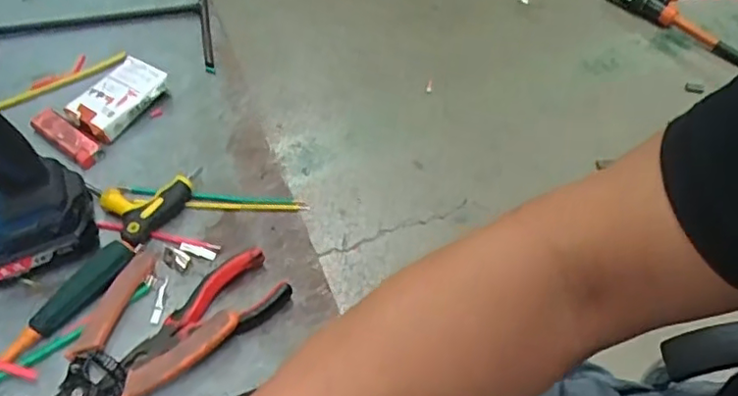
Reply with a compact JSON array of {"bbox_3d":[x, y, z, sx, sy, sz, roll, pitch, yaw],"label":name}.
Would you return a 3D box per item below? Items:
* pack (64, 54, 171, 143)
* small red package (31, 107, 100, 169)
[{"bbox_3d":[-0.245,-0.096,0.583,0.065,0.030,0.086,23,56,16],"label":"pack"},{"bbox_3d":[-0.282,-0.058,0.562,0.084,0.018,0.025,32,59,22],"label":"small red package"}]

